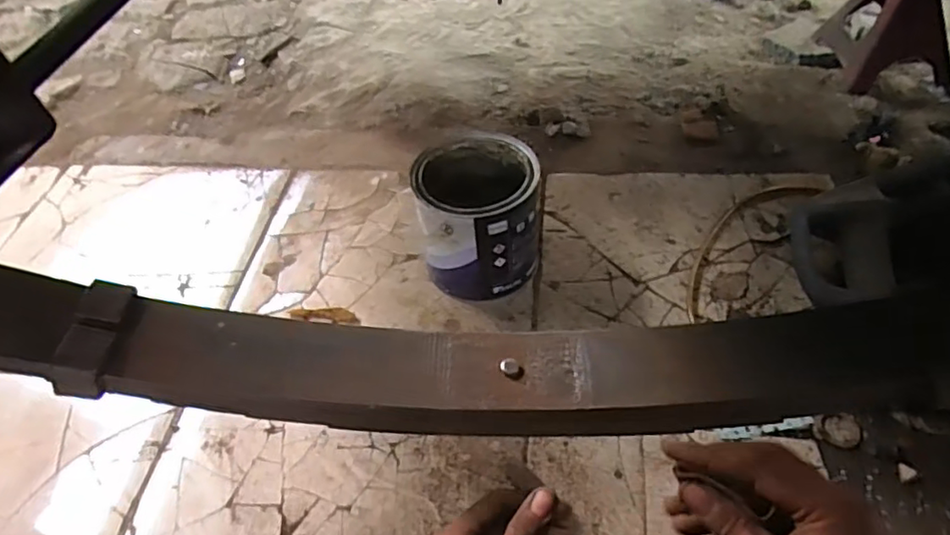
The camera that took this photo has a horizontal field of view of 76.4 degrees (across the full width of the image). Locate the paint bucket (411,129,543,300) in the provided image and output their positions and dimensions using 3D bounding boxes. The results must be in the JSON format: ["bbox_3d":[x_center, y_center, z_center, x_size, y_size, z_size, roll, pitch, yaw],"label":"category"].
[{"bbox_3d":[0.007,-0.064,0.774,0.143,0.160,0.152,-3,51,3],"label":"paint bucket"}]

